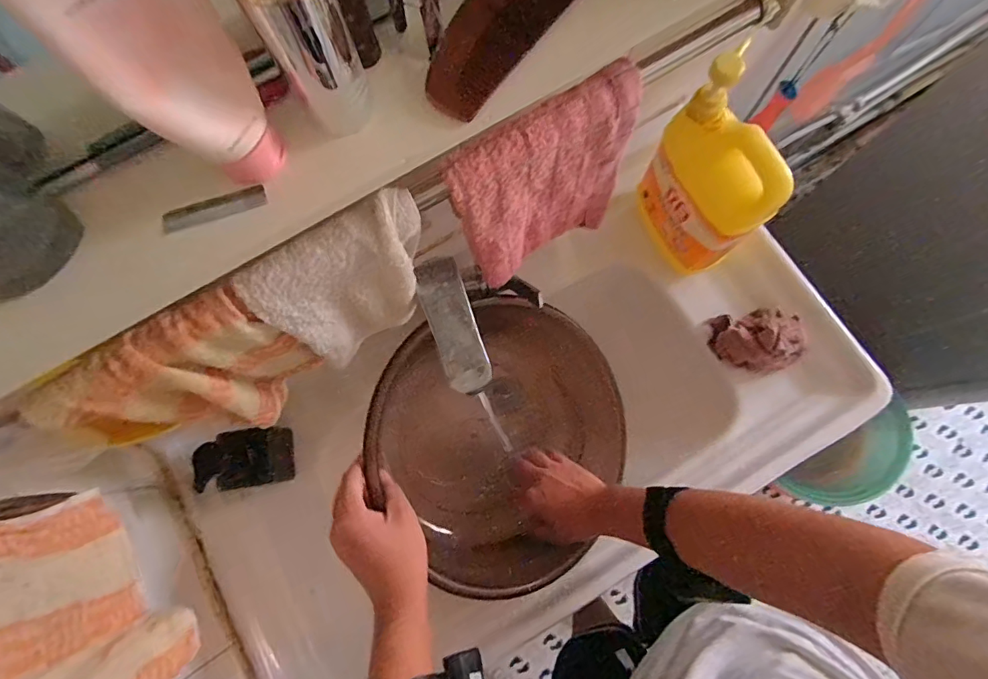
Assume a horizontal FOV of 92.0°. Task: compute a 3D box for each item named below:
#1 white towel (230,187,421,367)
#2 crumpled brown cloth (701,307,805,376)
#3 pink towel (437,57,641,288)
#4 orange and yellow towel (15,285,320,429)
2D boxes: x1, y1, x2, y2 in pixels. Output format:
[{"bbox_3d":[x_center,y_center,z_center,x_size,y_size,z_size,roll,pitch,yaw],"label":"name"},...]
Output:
[{"bbox_3d":[-0.112,-0.045,0.398,0.132,0.139,0.048,-34,79,-7],"label":"white towel"},{"bbox_3d":[0.337,0.002,0.606,0.105,0.059,0.077,-4,77,0],"label":"crumpled brown cloth"},{"bbox_3d":[0.041,-0.133,0.440,0.164,0.195,0.046,-30,79,-6],"label":"pink towel"},{"bbox_3d":[-0.233,0.038,0.398,0.153,0.174,0.059,-30,79,-6],"label":"orange and yellow towel"}]

